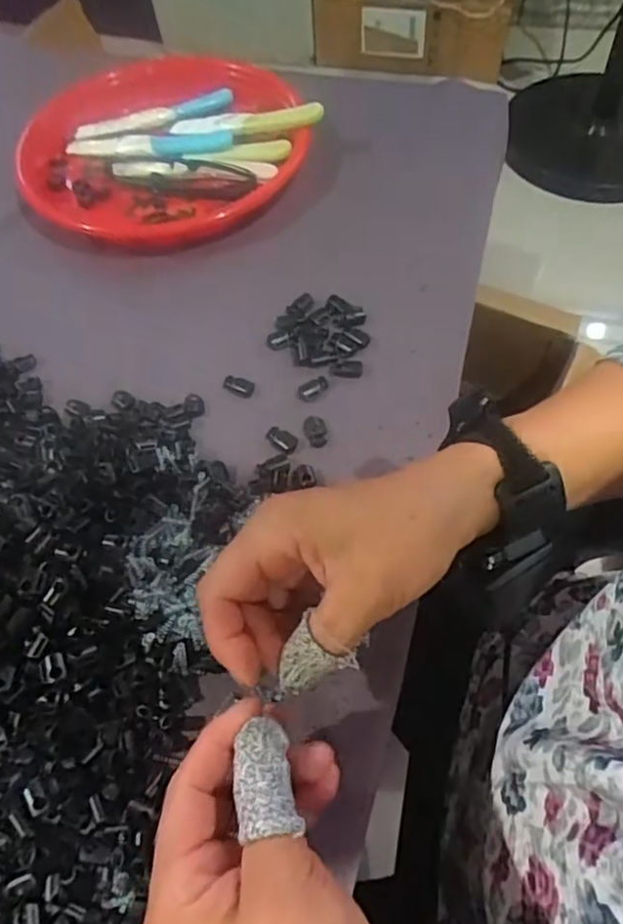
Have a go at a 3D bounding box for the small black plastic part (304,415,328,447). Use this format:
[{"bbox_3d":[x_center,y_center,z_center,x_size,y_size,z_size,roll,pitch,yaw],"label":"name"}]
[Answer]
[{"bbox_3d":[0.003,-0.020,0.400,0.015,0.004,0.023,-12,60,-5],"label":"small black plastic part"}]

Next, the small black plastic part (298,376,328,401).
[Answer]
[{"bbox_3d":[0.001,-0.051,0.419,0.023,0.004,0.014,-34,64,-17],"label":"small black plastic part"}]

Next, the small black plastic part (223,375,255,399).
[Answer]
[{"bbox_3d":[-0.051,-0.054,0.424,0.023,0.004,0.014,18,62,12],"label":"small black plastic part"}]

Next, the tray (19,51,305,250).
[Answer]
[{"bbox_3d":[-0.145,-0.284,0.556,0.286,0.044,0.237,4,60,4],"label":"tray"}]

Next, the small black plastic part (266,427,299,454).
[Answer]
[{"bbox_3d":[-0.020,-0.015,0.398,0.023,0.005,0.013,31,65,19],"label":"small black plastic part"}]

